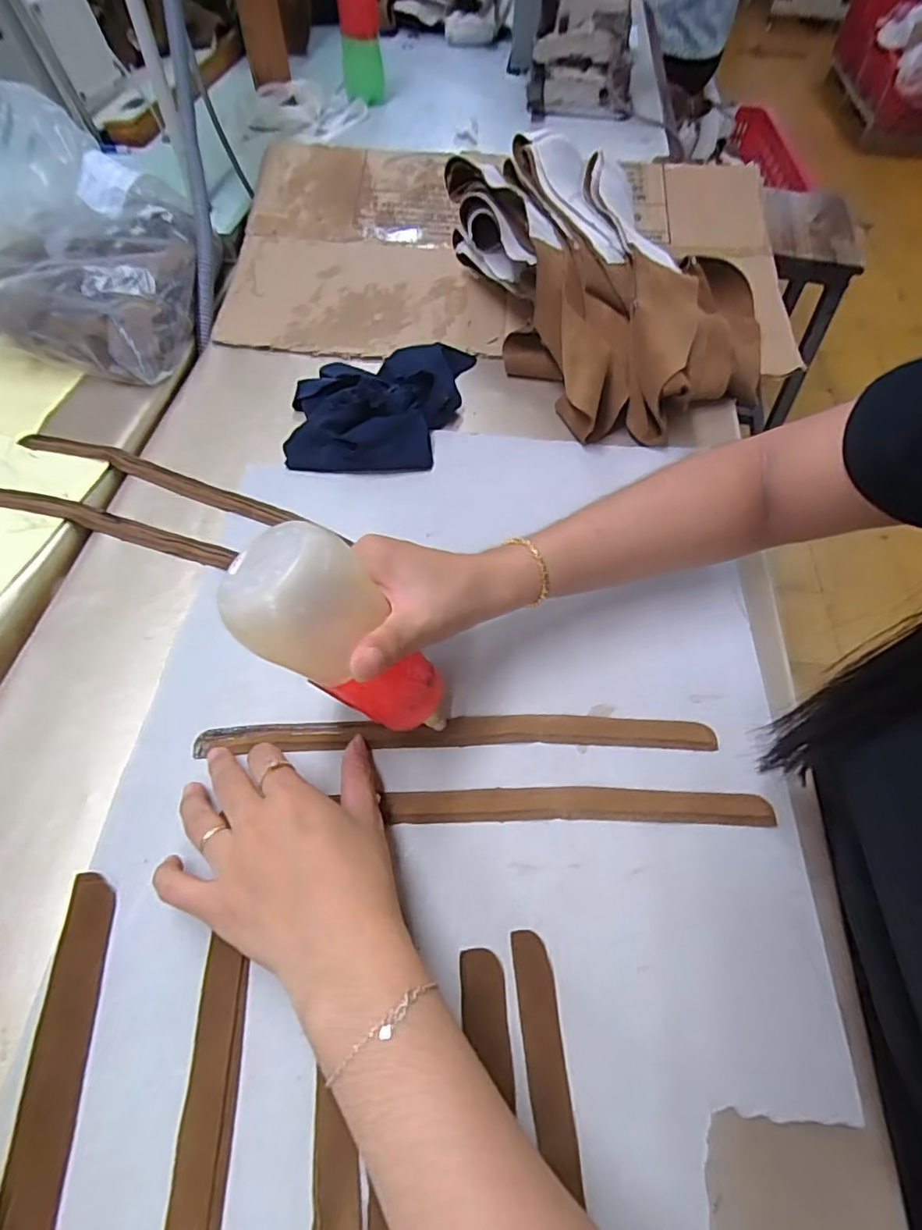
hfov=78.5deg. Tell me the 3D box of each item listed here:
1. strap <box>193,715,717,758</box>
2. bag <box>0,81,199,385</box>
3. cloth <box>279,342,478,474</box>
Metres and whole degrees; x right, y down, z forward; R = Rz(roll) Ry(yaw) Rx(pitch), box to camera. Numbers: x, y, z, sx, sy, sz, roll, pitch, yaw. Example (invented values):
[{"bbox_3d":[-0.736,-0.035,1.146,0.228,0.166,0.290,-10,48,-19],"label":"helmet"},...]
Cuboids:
[{"bbox_3d":[-0.002,0.075,0.358,0.320,0.004,0.022,0,58,-1],"label":"strap"},{"bbox_3d":[-0.426,-0.374,0.556,0.336,0.124,0.274,8,58,3],"label":"bag"},{"bbox_3d":[-0.076,-0.198,0.508,0.147,0.042,0.162,5,58,1],"label":"cloth"}]

